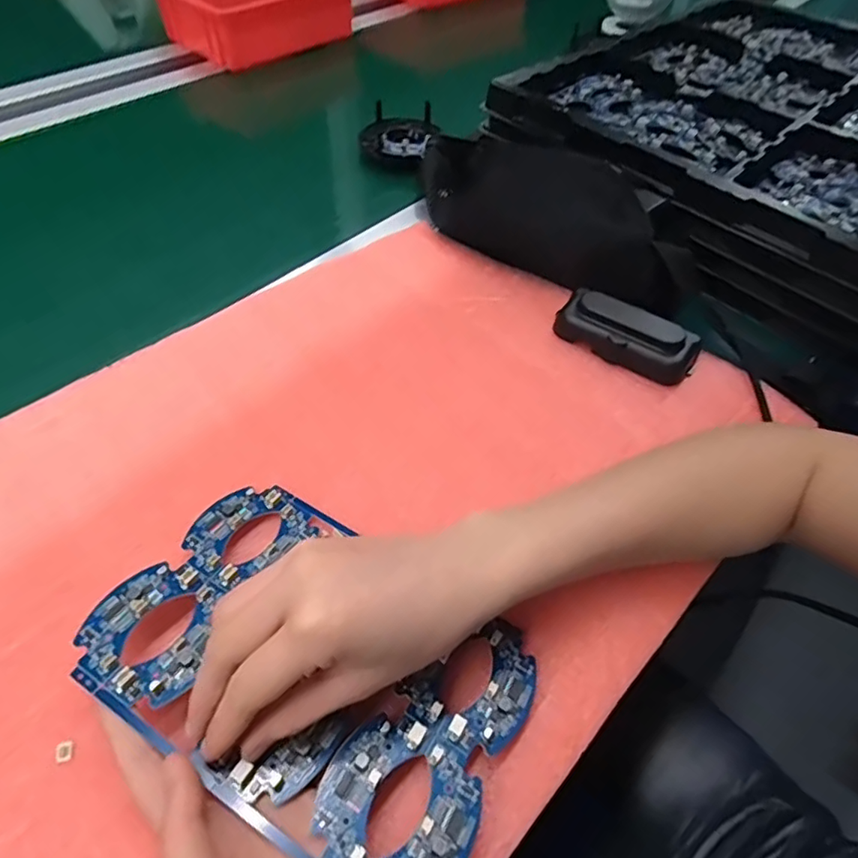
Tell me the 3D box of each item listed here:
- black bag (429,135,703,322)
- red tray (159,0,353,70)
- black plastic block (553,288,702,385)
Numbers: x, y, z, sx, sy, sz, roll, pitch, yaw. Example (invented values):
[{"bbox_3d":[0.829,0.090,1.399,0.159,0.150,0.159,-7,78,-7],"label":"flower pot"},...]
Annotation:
[{"bbox_3d":[0.111,-0.190,0.493,0.265,0.072,0.089,32,58,20],"label":"black bag"},{"bbox_3d":[-0.241,-0.610,0.795,0.163,0.070,0.232,33,58,20],"label":"red tray"},{"bbox_3d":[0.153,-0.073,0.433,0.106,0.032,0.040,30,57,18],"label":"black plastic block"}]

